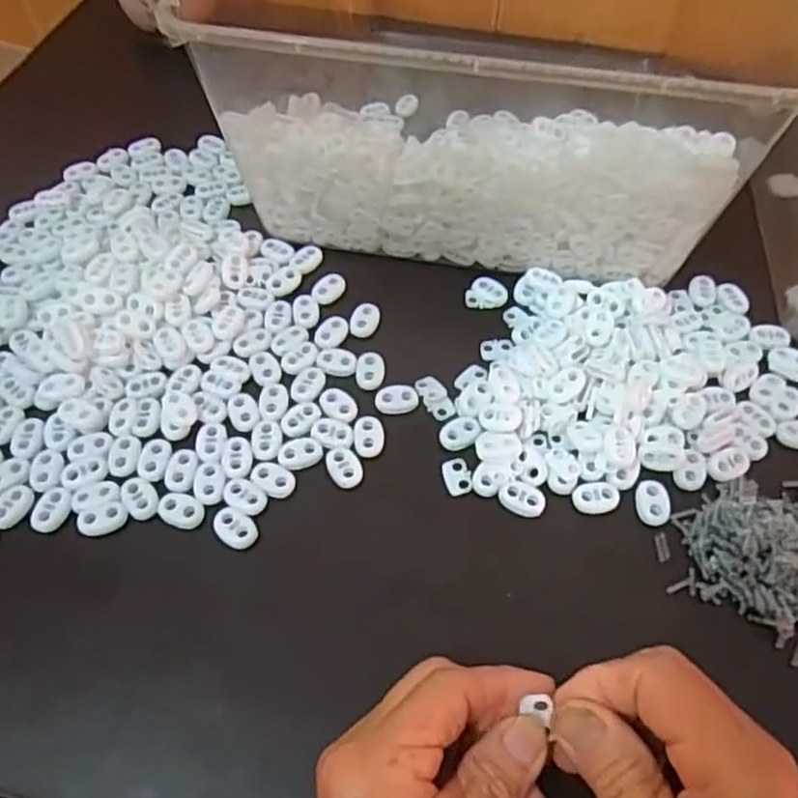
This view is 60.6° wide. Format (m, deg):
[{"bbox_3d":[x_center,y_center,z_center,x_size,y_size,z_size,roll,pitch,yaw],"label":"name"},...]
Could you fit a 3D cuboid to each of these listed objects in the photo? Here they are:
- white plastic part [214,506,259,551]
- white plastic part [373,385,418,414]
[{"bbox_3d":[-0.077,0.061,0.323,0.022,0.004,0.016,28,61,16],"label":"white plastic part"},{"bbox_3d":[-0.001,-0.001,0.363,0.023,0.004,0.017,-10,58,-7],"label":"white plastic part"}]

